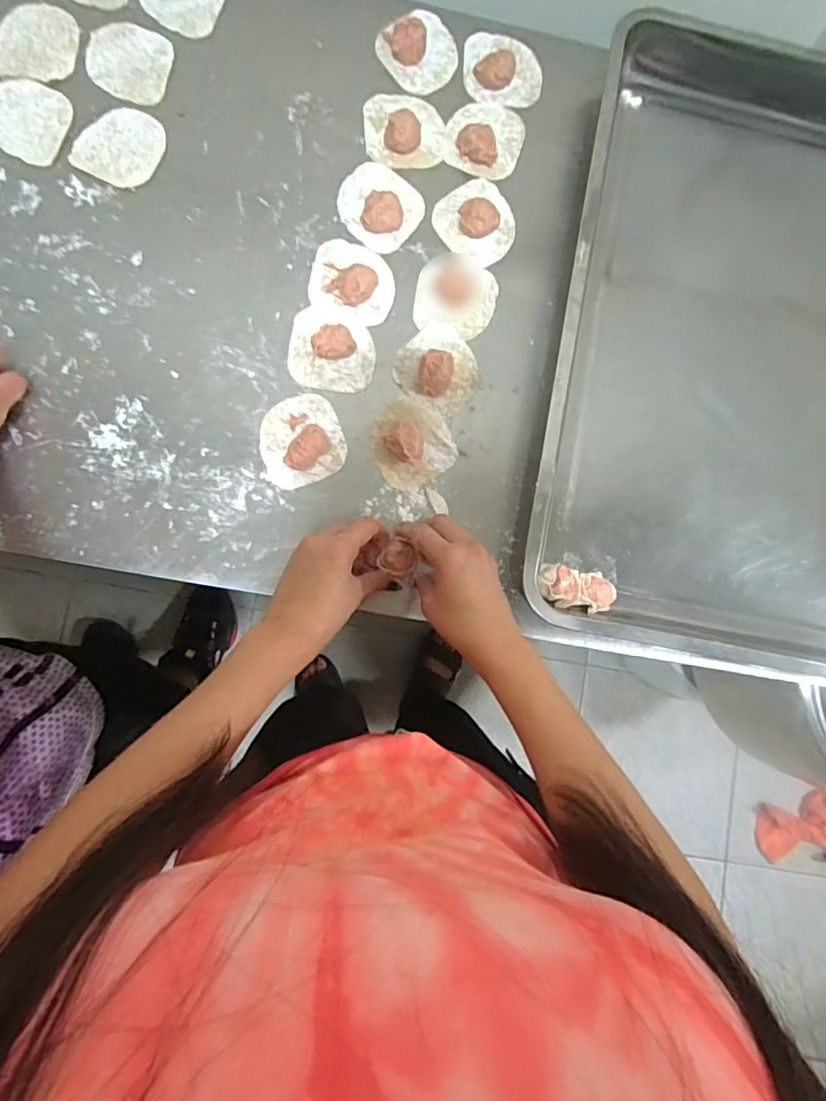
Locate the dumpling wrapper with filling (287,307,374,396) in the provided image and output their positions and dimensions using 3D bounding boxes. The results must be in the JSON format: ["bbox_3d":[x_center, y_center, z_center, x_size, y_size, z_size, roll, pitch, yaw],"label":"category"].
[{"bbox_3d":[-0.073,-0.183,0.499,0.077,0.025,0.069,8,84,-6],"label":"dumpling wrapper with filling"}]

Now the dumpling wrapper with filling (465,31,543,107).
[{"bbox_3d":[0.091,-0.483,0.549,0.077,0.016,0.072,5,85,-6],"label":"dumpling wrapper with filling"}]

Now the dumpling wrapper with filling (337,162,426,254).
[{"bbox_3d":[-0.032,-0.331,0.518,0.079,0.023,0.075,1,85,-6],"label":"dumpling wrapper with filling"}]

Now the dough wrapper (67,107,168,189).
[{"bbox_3d":[-0.267,-0.372,0.508,0.068,0.004,0.076,25,83,-4],"label":"dough wrapper"}]

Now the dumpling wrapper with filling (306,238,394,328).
[{"bbox_3d":[-0.055,-0.252,0.509,0.077,0.021,0.074,1,85,-6],"label":"dumpling wrapper with filling"}]

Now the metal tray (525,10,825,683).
[{"bbox_3d":[0.328,-0.194,0.527,0.387,0.066,0.592,12,84,-5],"label":"metal tray"}]

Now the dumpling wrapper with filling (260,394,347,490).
[{"bbox_3d":[-0.101,-0.101,0.492,0.073,0.020,0.076,1,85,-6],"label":"dumpling wrapper with filling"}]

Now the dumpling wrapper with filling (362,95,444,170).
[{"bbox_3d":[-0.007,-0.409,0.528,0.076,0.023,0.073,-4,86,-7],"label":"dumpling wrapper with filling"}]

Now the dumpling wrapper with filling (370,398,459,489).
[{"bbox_3d":[0.001,-0.100,0.500,0.070,0.026,0.077,-21,88,-8],"label":"dumpling wrapper with filling"}]

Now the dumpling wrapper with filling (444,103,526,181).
[{"bbox_3d":[0.072,-0.407,0.537,0.071,0.020,0.079,21,83,-4],"label":"dumpling wrapper with filling"}]

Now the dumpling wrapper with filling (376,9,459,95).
[{"bbox_3d":[0.008,-0.493,0.538,0.078,0.018,0.073,1,85,-6],"label":"dumpling wrapper with filling"}]

